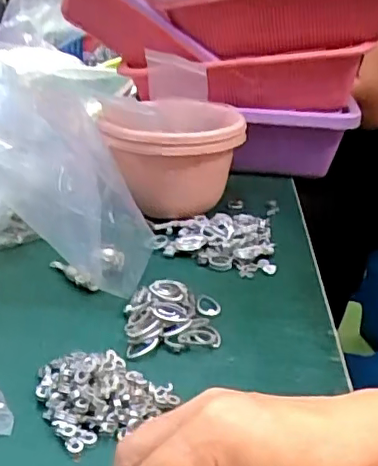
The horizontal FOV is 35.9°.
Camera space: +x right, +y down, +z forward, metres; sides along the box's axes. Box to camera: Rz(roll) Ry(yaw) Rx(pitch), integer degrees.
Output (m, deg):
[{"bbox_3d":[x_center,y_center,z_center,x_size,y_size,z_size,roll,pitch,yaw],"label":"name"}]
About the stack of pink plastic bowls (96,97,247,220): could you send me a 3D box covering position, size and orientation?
[{"bbox_3d":[-0.016,-0.084,0.619,0.146,0.122,0.128,1,24,-2],"label":"stack of pink plastic bowls"}]

